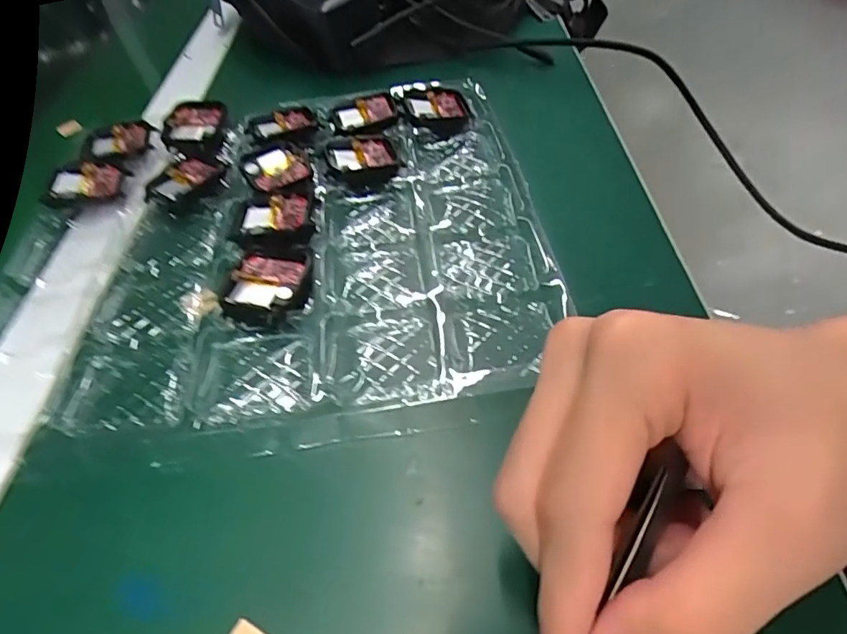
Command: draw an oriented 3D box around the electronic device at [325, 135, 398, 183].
[{"bbox_3d":[-0.038,-0.098,0.331,0.042,0.009,0.042,-5,49,-2],"label":"electronic device"}]

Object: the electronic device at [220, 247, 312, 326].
[{"bbox_3d":[-0.077,-0.015,0.264,0.036,0.006,0.047,2,49,5],"label":"electronic device"}]

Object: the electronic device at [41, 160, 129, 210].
[{"bbox_3d":[-0.206,-0.081,0.327,0.044,0.012,0.033,-10,49,-6],"label":"electronic device"}]

